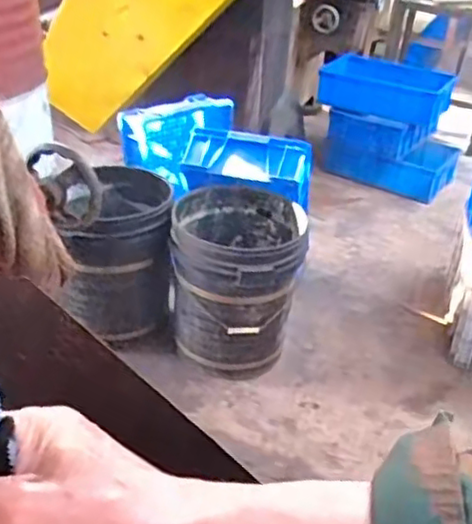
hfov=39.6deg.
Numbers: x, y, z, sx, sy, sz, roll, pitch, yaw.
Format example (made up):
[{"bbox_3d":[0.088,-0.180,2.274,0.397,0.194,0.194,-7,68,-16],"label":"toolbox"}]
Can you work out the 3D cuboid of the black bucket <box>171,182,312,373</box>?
[{"bbox_3d":[-0.011,0.042,1.833,0.336,0.392,0.369,4,32,-2],"label":"black bucket"}]

